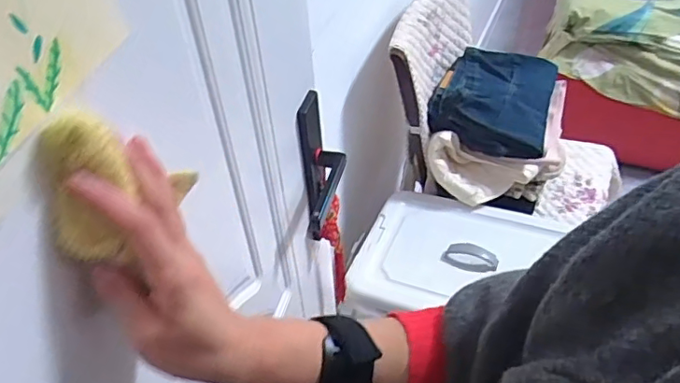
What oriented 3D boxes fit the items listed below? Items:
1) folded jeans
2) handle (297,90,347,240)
[{"bbox_3d":[0.343,-0.216,1.270,0.255,0.089,0.284,12,47,15],"label":"folded jeans"},{"bbox_3d":[-0.022,-0.027,0.740,0.053,0.227,0.055,-2,45,2],"label":"handle"}]

